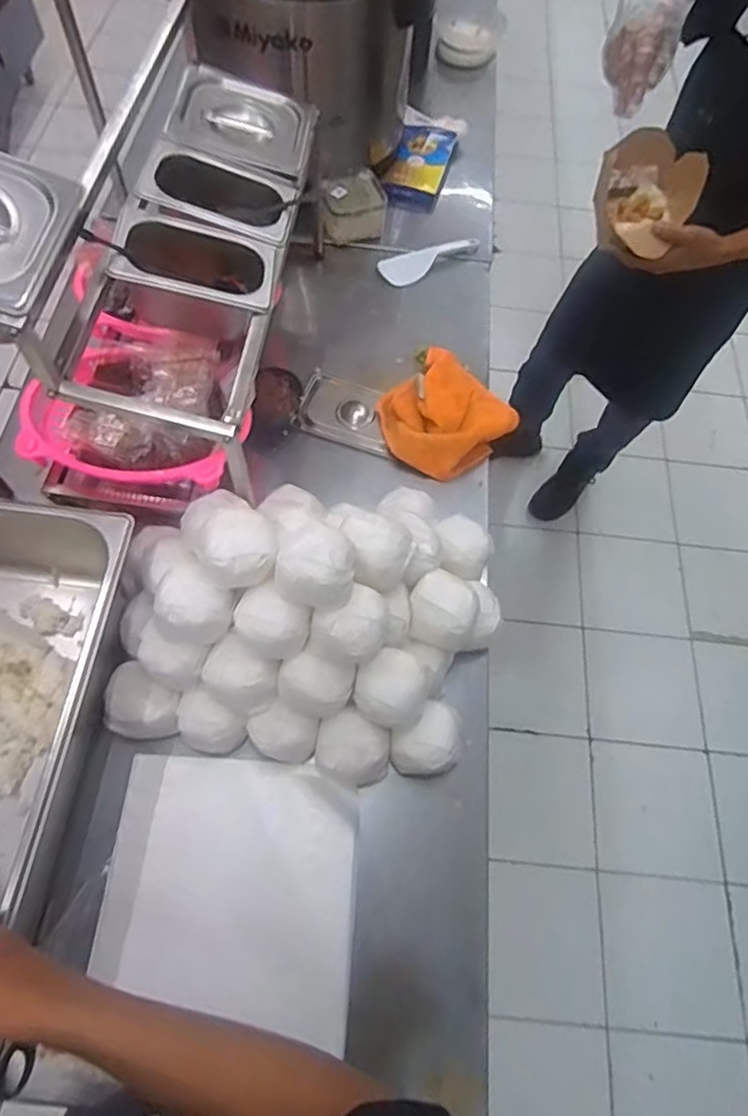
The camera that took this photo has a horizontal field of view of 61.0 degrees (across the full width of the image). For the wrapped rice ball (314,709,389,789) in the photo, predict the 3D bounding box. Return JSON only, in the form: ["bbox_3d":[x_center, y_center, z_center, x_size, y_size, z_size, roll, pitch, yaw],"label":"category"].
[{"bbox_3d":[-0.022,0.210,0.702,0.080,0.055,0.070,15,64,4],"label":"wrapped rice ball"}]

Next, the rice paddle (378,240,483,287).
[{"bbox_3d":[0.098,-0.530,1.115,0.185,0.022,0.066,-29,69,-16],"label":"rice paddle"}]

